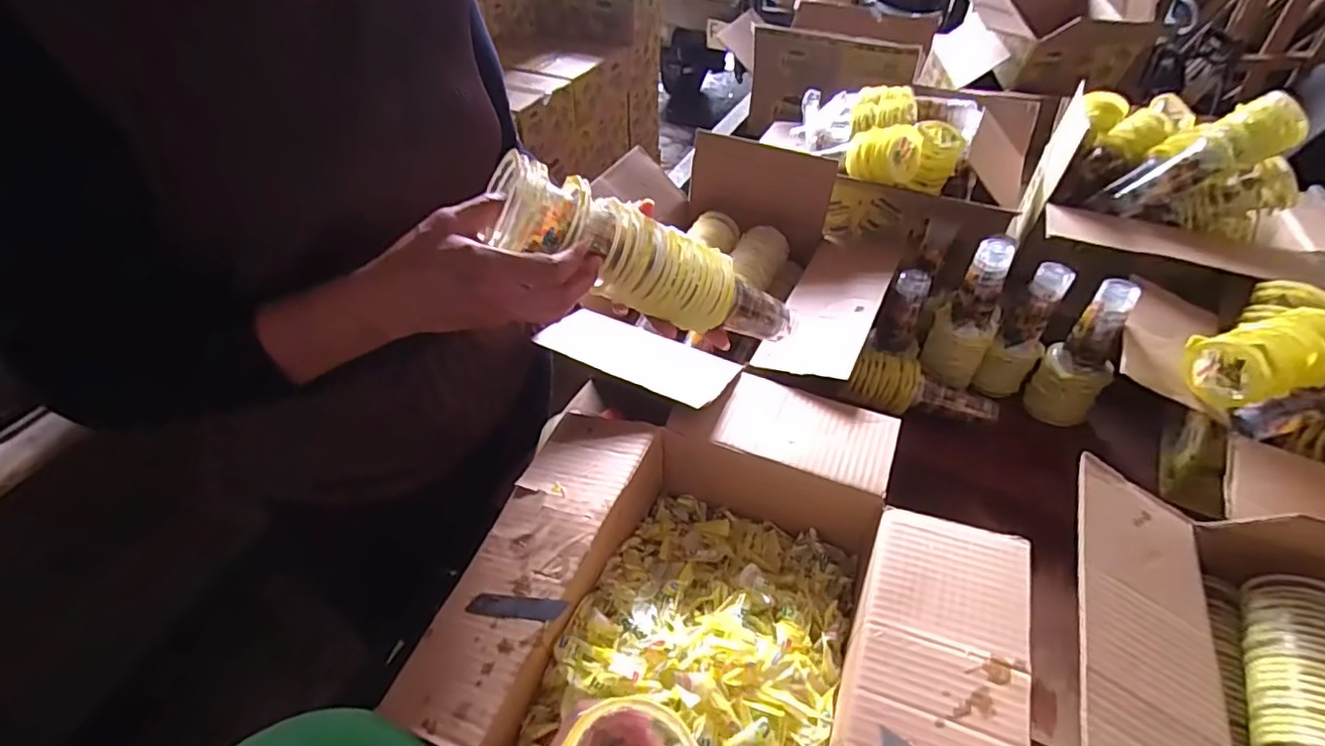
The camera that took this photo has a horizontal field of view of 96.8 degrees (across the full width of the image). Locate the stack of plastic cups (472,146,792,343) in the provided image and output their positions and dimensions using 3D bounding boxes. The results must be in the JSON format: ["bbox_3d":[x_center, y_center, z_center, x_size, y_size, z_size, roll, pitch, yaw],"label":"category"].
[{"bbox_3d":[0.003,-0.087,0.496,0.294,0.061,0.059,21,36,-32],"label":"stack of plastic cups"}]

